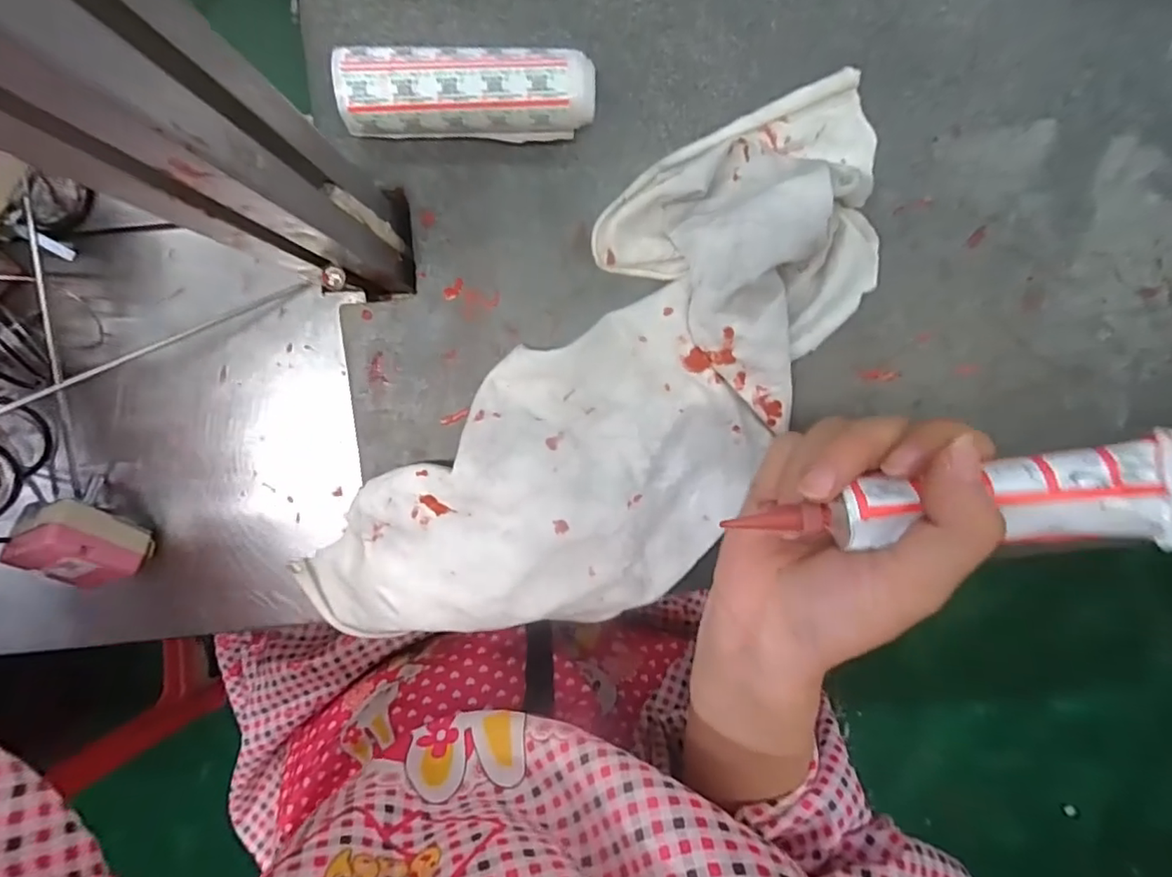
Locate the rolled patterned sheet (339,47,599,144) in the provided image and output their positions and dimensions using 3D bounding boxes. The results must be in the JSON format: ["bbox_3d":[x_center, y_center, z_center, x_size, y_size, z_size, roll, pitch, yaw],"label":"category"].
[{"bbox_3d":[-0.054,-0.161,0.267,0.114,0.032,0.033,0,95,0],"label":"rolled patterned sheet"}]

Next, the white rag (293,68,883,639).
[{"bbox_3d":[0.023,-0.011,0.279,0.154,0.039,0.375,42,94,-3],"label":"white rag"}]

